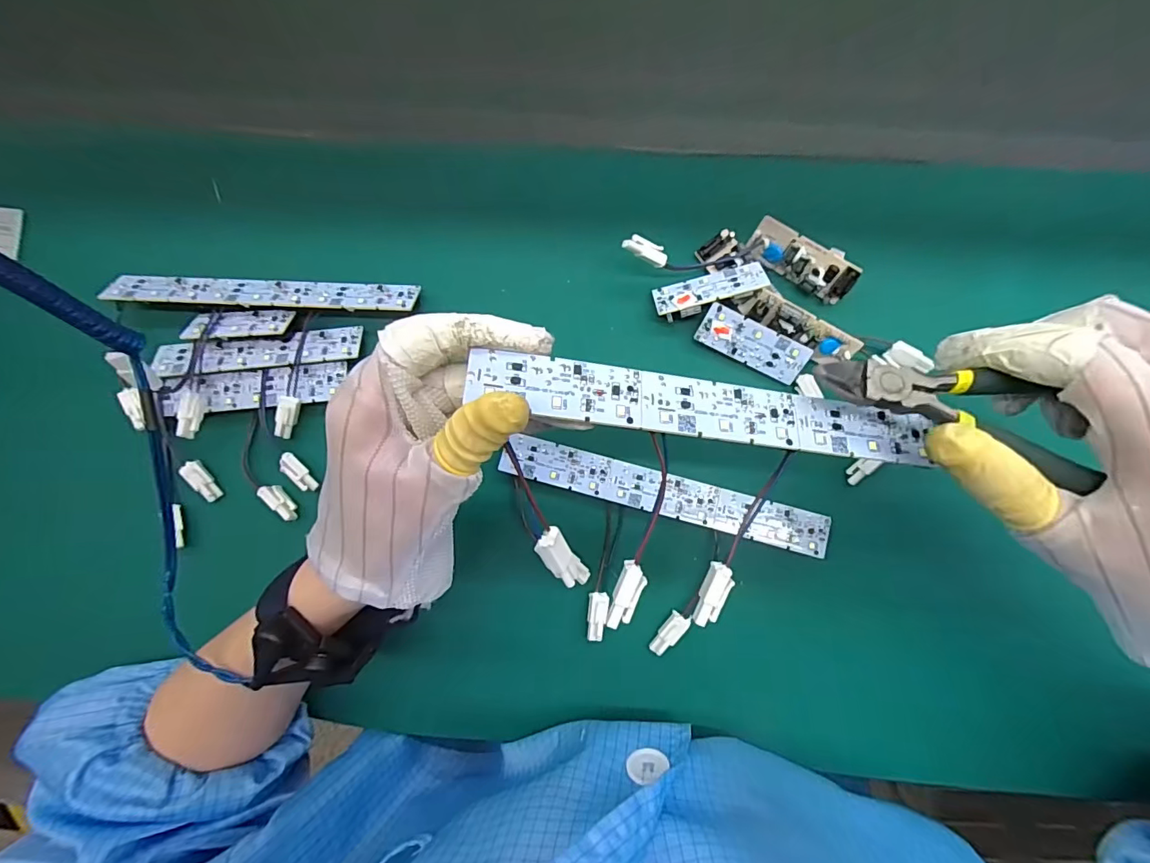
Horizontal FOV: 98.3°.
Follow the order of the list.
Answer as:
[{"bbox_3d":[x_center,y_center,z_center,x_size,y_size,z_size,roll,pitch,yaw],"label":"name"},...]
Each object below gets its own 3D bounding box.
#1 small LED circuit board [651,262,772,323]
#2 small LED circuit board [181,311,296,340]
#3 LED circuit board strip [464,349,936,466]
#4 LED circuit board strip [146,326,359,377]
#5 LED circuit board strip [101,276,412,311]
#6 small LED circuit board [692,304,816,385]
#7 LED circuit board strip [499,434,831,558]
[{"bbox_3d":[0.080,-0.085,0.296,0.065,0.006,0.025,-15,53,8],"label":"small LED circuit board"},{"bbox_3d":[-0.208,-0.066,0.308,0.066,0.005,0.022,0,56,5],"label":"small LED circuit board"},{"bbox_3d":[0.053,-0.009,0.190,0.181,0.004,0.024,7,69,-10],"label":"LED circuit board strip"},{"bbox_3d":[-0.196,-0.050,0.304,0.125,0.009,0.024,-5,85,2],"label":"LED circuit board strip"},{"bbox_3d":[-0.195,-0.087,0.311,0.196,0.005,0.025,3,53,4],"label":"LED circuit board strip"},{"bbox_3d":[0.105,-0.051,0.292,0.064,0.004,0.024,25,118,0],"label":"small LED circuit board"},{"bbox_3d":[0.051,0.037,0.293,0.189,0.010,0.025,15,86,3],"label":"LED circuit board strip"}]

